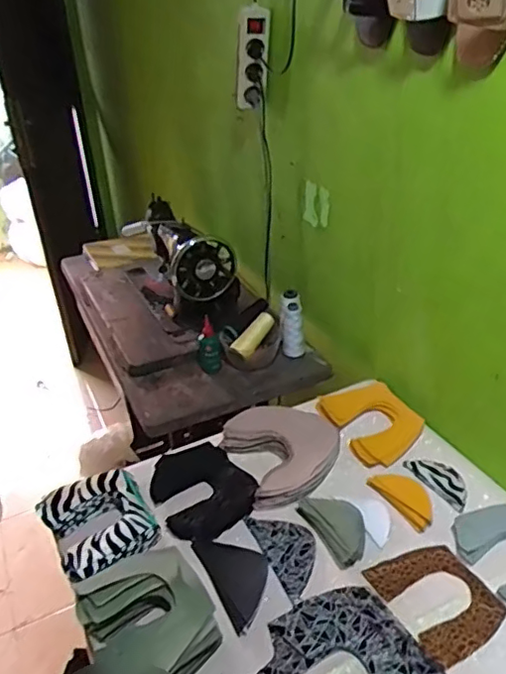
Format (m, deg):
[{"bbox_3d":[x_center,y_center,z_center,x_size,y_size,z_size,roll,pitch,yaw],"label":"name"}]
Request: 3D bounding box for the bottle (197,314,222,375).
[{"bbox_3d":[-0.087,0.018,1.157,0.037,0.109,0.039,16,36,29],"label":"bottle"}]

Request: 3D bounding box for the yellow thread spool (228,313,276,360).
[{"bbox_3d":[0.001,-0.004,1.185,0.036,0.036,0.115,25,63,38],"label":"yellow thread spool"}]

